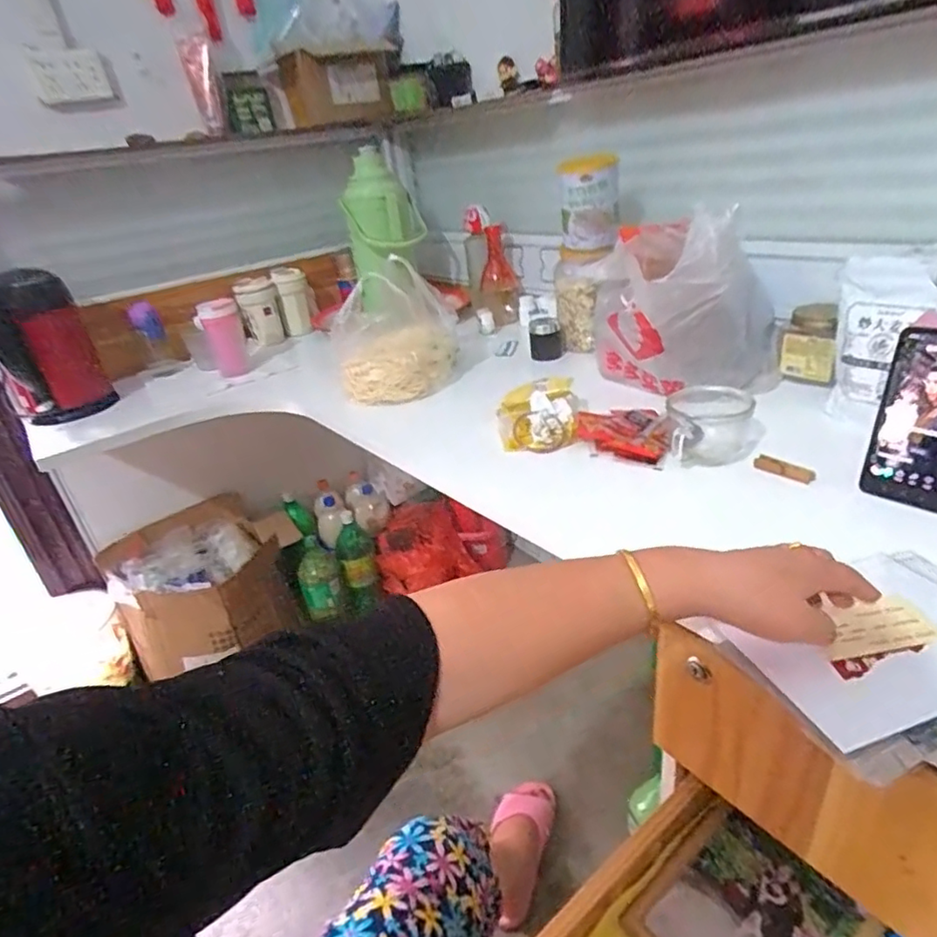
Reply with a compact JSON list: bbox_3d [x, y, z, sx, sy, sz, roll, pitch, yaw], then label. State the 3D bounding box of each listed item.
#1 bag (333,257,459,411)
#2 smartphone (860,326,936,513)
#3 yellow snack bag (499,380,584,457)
[{"bbox_3d":[-0.120,-0.227,0.996,0.214,0.195,0.119,-11,28,-7],"label":"bag"},{"bbox_3d":[0.428,-0.044,0.547,0.010,0.165,0.076,-17,28,-39],"label":"smartphone"},{"bbox_3d":[0.096,-0.075,0.796,0.113,0.058,0.115,-4,28,6],"label":"yellow snack bag"}]

